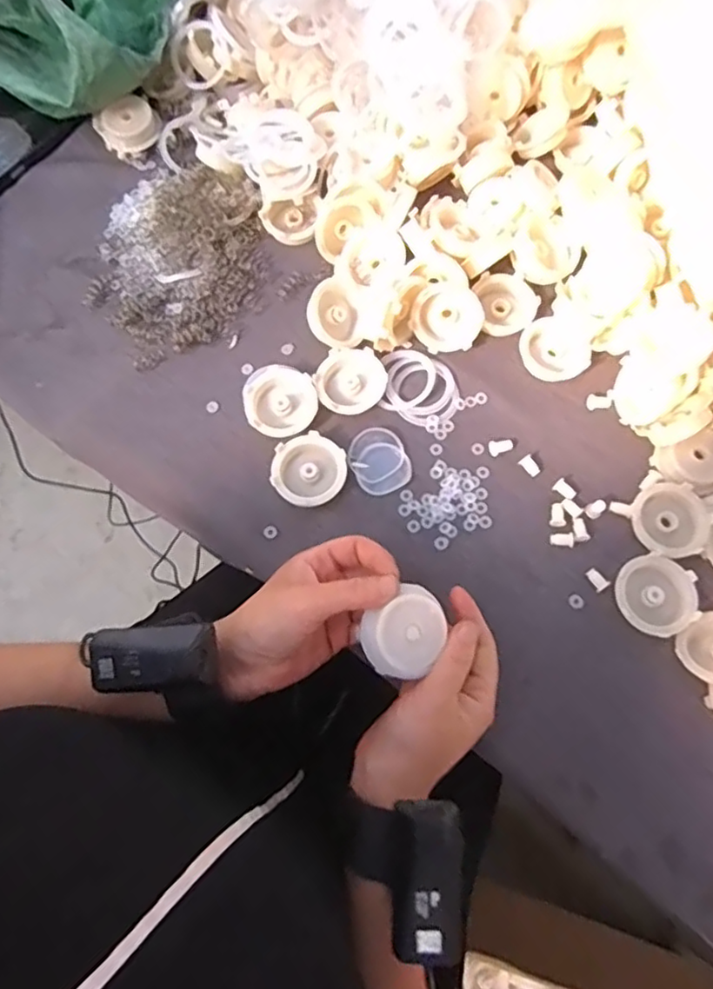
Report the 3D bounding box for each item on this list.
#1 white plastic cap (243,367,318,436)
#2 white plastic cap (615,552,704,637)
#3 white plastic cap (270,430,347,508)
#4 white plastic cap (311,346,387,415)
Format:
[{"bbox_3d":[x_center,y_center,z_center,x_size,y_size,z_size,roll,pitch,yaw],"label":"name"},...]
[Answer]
[{"bbox_3d":[-0.057,-0.072,0.476,0.053,0.019,0.060,-2,72,1],"label":"white plastic cap"},{"bbox_3d":[0.204,0.069,0.425,0.053,0.013,0.053,0,72,1],"label":"white plastic cap"},{"bbox_3d":[-0.035,-0.018,0.458,0.054,0.015,0.051,0,72,1],"label":"white plastic cap"},{"bbox_3d":[-0.005,-0.088,0.481,0.054,0.015,0.051,0,72,1],"label":"white plastic cap"}]

